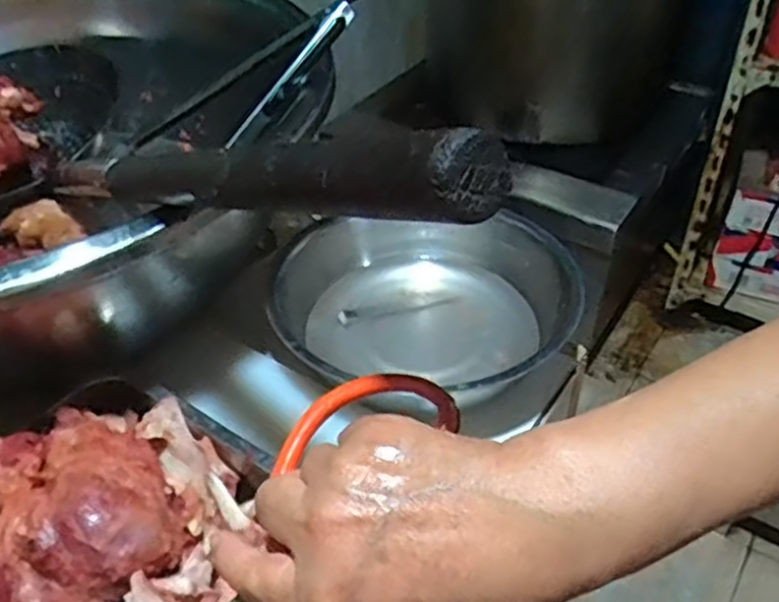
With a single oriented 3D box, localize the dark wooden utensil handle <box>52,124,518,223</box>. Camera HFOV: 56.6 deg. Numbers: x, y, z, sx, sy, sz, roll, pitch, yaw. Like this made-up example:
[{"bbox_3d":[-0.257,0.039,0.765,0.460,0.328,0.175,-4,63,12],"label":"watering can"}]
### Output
[{"bbox_3d":[-0.104,-0.072,0.405,0.028,0.035,0.427,-33,27,-31],"label":"dark wooden utensil handle"}]

